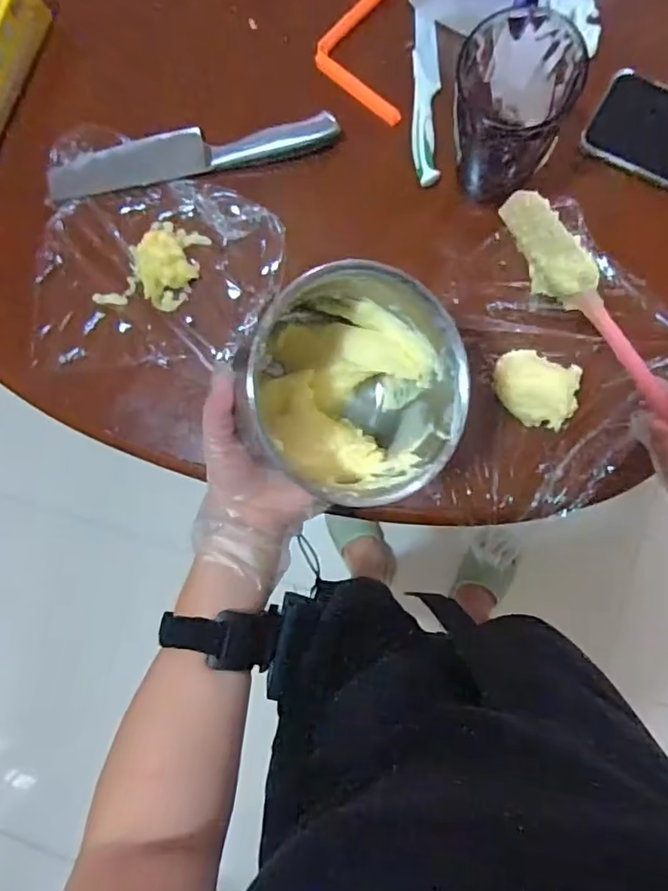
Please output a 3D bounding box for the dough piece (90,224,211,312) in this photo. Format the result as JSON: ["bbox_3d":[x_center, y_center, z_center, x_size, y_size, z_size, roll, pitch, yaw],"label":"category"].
[{"bbox_3d":[-0.174,-0.169,0.530,0.079,0.033,0.099,29,86,6],"label":"dough piece"}]

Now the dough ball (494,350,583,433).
[{"bbox_3d":[0.172,-0.050,0.471,0.073,0.033,0.053,41,88,7],"label":"dough ball"}]

